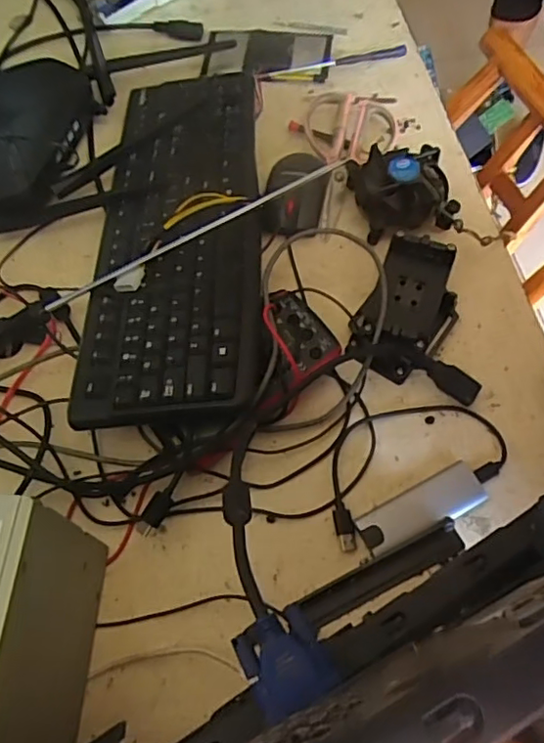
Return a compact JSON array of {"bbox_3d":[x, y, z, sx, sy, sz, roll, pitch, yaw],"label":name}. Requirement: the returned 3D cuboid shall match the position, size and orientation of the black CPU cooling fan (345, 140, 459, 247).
[{"bbox_3d":[0.130,-0.179,0.589,0.091,0.052,0.092,-10,63,-4],"label":"black CPU cooling fan"}]

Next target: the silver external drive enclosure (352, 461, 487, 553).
[{"bbox_3d":[0.119,0.109,0.472,0.105,0.011,0.036,-24,65,-11],"label":"silver external drive enclosure"}]

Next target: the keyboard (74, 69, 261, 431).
[{"bbox_3d":[-0.093,-0.143,0.542,0.154,0.034,0.399,-6,60,3],"label":"keyboard"}]

